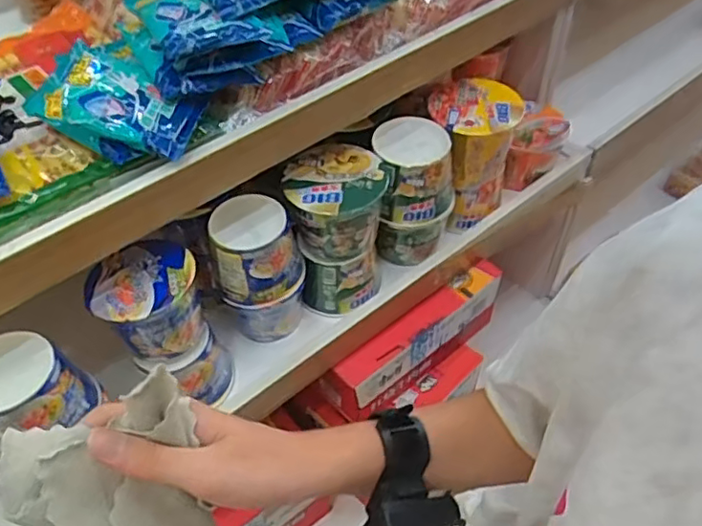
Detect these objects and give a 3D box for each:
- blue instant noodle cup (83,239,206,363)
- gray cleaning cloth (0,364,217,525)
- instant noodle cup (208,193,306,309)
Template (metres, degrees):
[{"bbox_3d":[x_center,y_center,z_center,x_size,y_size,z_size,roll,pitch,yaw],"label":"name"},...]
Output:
[{"bbox_3d":[-0.257,0.048,0.774,0.125,0.111,0.132,-1,49,1],"label":"blue instant noodle cup"},{"bbox_3d":[-0.138,0.132,0.342,0.102,0.104,0.076,-11,49,-8],"label":"gray cleaning cloth"},{"bbox_3d":[-0.128,-0.015,0.831,0.113,0.111,0.108,-1,49,1],"label":"instant noodle cup"}]

